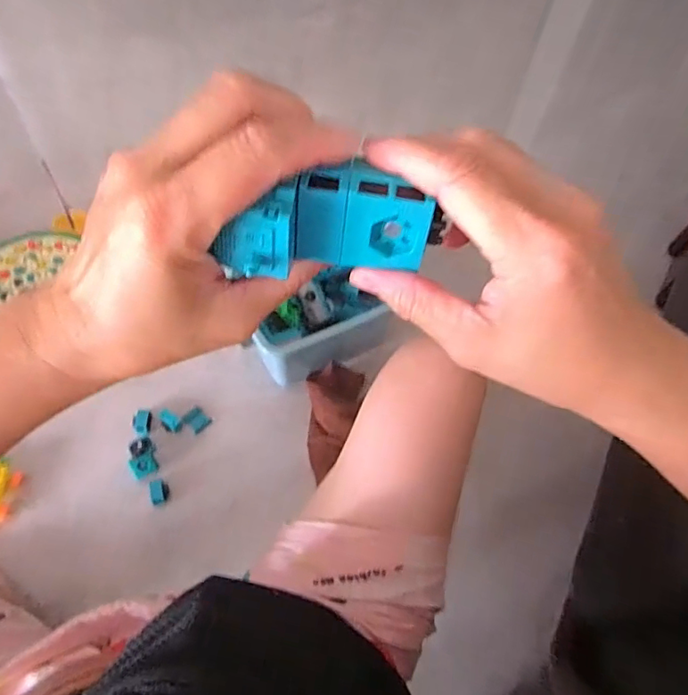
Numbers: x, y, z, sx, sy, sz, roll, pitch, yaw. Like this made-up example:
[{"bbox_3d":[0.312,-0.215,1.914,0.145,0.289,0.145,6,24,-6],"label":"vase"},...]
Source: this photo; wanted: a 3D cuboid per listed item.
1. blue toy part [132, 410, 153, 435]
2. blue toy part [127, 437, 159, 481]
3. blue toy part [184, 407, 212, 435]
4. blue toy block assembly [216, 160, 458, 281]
[{"bbox_3d":[-0.324,0.120,0.849,0.029,0.011,0.042,-4,60,-7],"label":"blue toy part"},{"bbox_3d":[-0.315,0.172,0.824,0.039,0.016,0.062,-16,62,-14],"label":"blue toy part"},{"bbox_3d":[-0.243,0.120,0.876,0.039,0.007,0.035,36,63,16],"label":"blue toy part"},{"bbox_3d":[-0.005,-0.044,0.197,0.080,0.033,0.027,-8,60,-13],"label":"blue toy block assembly"}]

